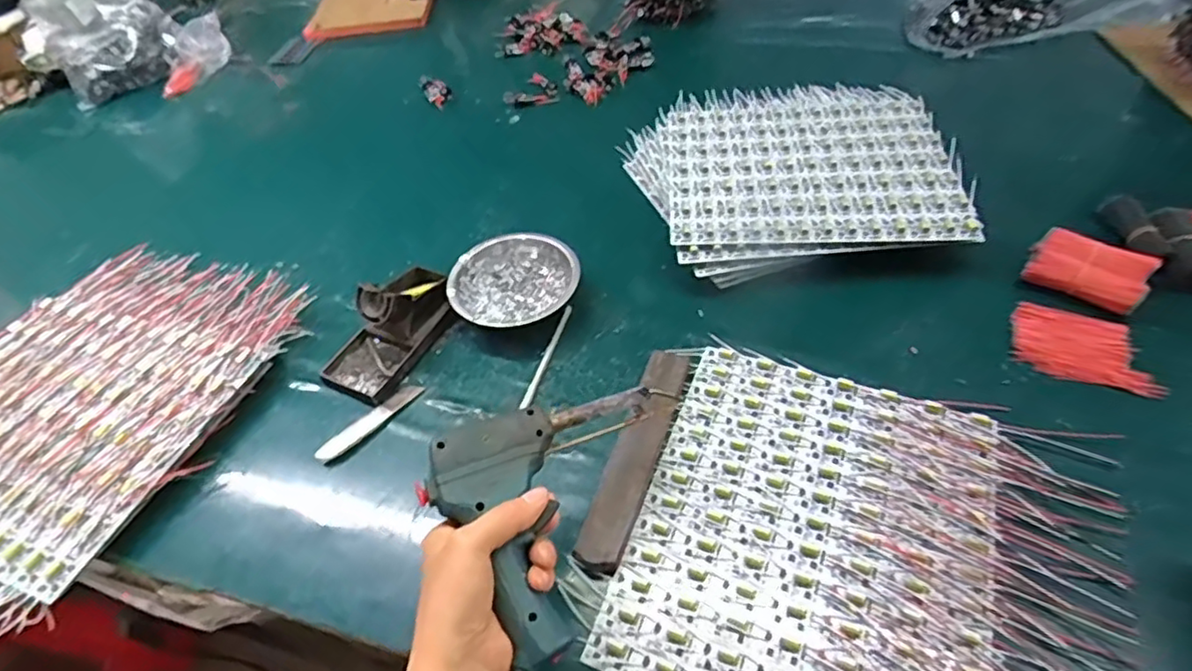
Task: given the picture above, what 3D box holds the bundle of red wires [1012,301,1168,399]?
[{"bbox_3d":[0.419,0.012,0.548,0.106,0.006,0.078,16,53,18],"label":"bundle of red wires"}]

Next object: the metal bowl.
[{"bbox_3d":[-0.080,-0.049,0.635,0.125,0.033,0.114,-3,49,3],"label":"metal bowl"}]

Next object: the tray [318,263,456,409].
[{"bbox_3d":[-0.195,-0.014,0.602,0.084,0.059,0.146,21,55,22],"label":"tray"}]

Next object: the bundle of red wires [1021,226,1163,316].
[{"bbox_3d":[0.444,-0.063,0.573,0.091,0.011,0.062,27,77,19],"label":"bundle of red wires"}]

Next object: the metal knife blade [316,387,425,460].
[{"bbox_3d":[-0.199,0.075,0.563,0.021,0.004,0.100,35,61,30],"label":"metal knife blade"}]

